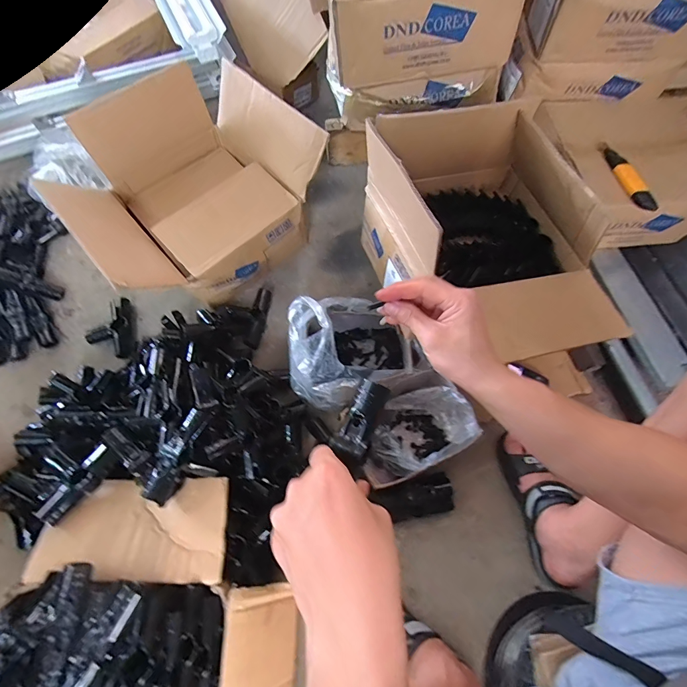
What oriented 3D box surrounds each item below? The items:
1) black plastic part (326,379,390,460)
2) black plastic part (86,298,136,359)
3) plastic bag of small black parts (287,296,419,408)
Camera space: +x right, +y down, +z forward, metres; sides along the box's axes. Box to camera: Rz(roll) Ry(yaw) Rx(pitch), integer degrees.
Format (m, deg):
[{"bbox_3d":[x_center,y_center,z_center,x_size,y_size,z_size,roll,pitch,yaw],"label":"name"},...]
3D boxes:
[{"bbox_3d":[0.015,0.068,0.335,0.032,0.017,0.071,26,80,10],"label":"black plastic part"},{"bbox_3d":[-0.484,-0.024,0.780,0.092,0.030,0.138,-20,68,-10],"label":"black plastic part"},{"bbox_3d":[0.003,0.008,0.716,0.223,0.139,0.197,-16,68,-8],"label":"plastic bag of small black parts"}]

